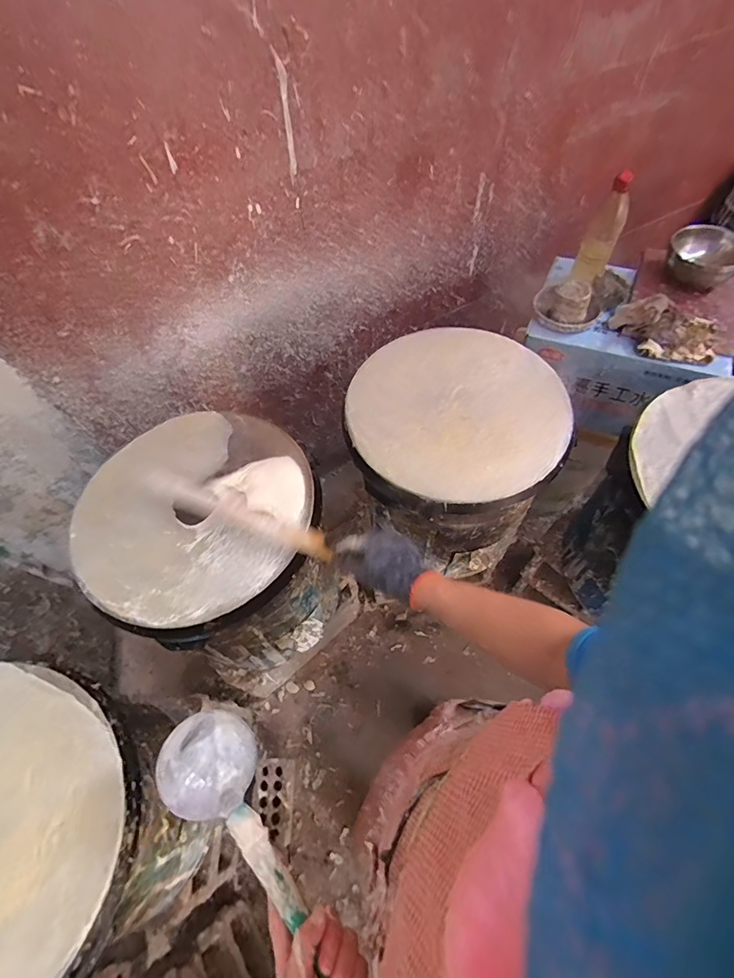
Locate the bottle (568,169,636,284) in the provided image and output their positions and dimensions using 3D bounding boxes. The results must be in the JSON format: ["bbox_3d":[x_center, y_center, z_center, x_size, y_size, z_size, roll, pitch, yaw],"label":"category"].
[{"bbox_3d":[0.488,-0.523,0.954,0.071,0.218,0.064,24,64,14],"label":"bottle"}]

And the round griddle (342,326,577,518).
[{"bbox_3d":[0.157,-0.139,0.815,0.375,0.042,0.375,-1,61,1],"label":"round griddle"}]

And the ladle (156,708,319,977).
[{"bbox_3d":[-0.083,0.344,0.421,0.088,0.049,0.310,-40,58,-19],"label":"ladle"}]

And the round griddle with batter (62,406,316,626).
[{"bbox_3d":[-0.274,0.023,0.728,0.364,0.048,0.365,-1,61,1],"label":"round griddle with batter"}]

